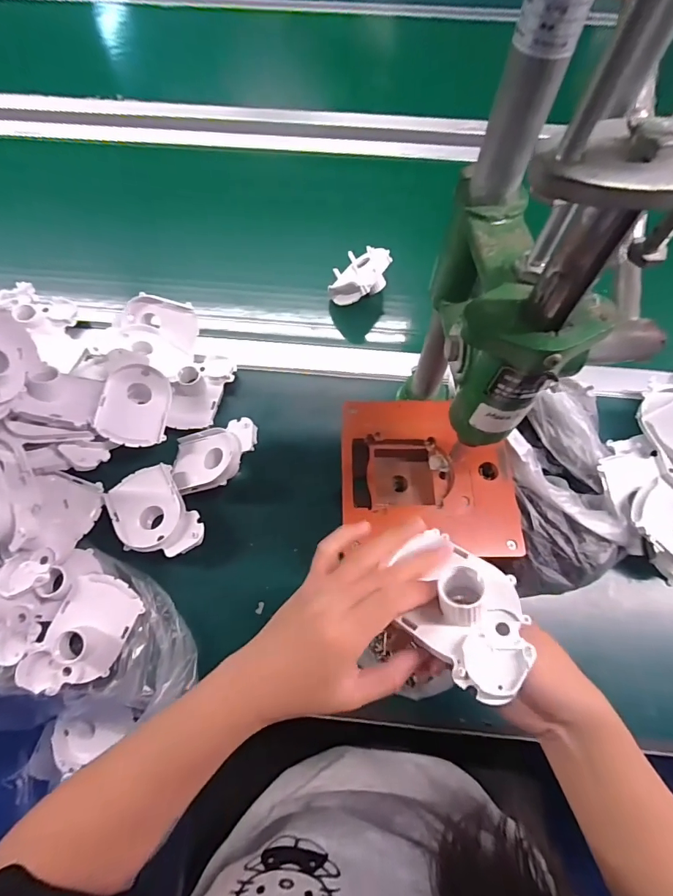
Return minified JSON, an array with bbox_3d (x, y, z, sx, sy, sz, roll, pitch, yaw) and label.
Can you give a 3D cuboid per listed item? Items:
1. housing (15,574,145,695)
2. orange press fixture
[{"bbox_3d":[-0.222,0.163,0.368,0.064,0.028,0.099,23,67,10],"label":"housing"},{"bbox_3d":[0.082,0.030,0.396,0.157,0.037,0.152,4,65,1],"label":"orange press fixture"}]

